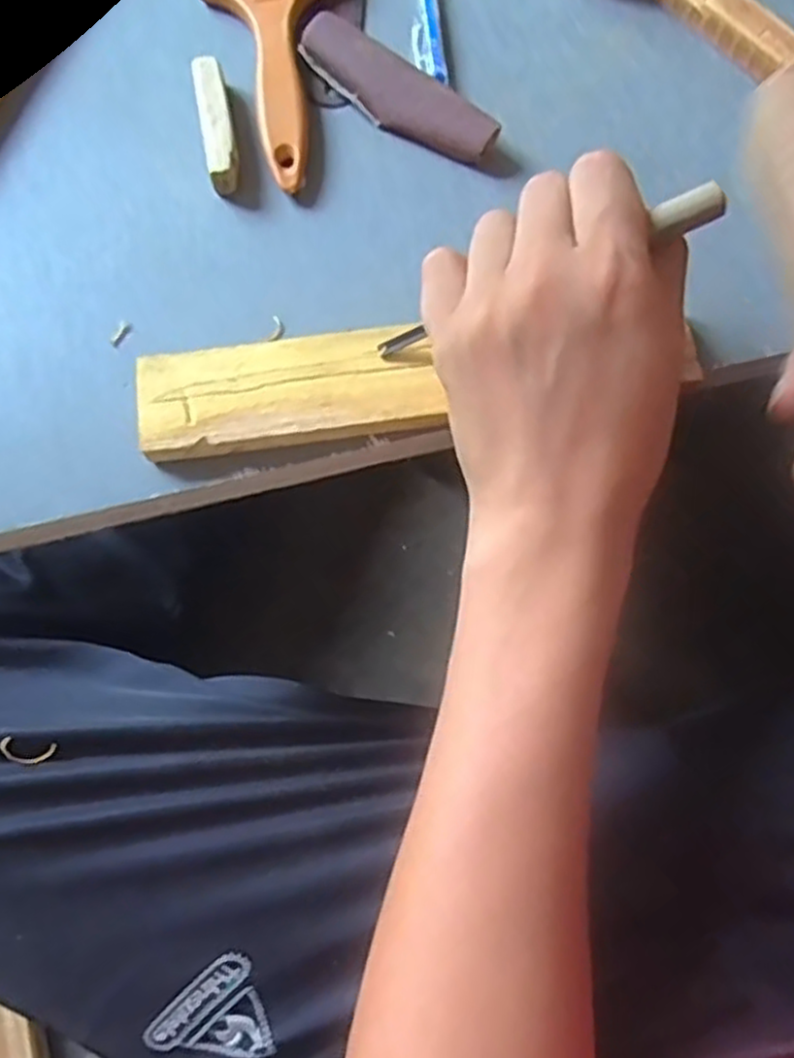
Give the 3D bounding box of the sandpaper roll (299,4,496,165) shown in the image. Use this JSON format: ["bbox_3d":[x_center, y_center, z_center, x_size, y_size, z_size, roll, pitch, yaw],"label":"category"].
[{"bbox_3d":[0.000,-0.201,0.345,0.102,0.019,0.029,36,74,13],"label":"sandpaper roll"}]

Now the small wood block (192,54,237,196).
[{"bbox_3d":[-0.081,-0.183,0.341,0.014,0.016,0.067,-11,70,-4],"label":"small wood block"}]

